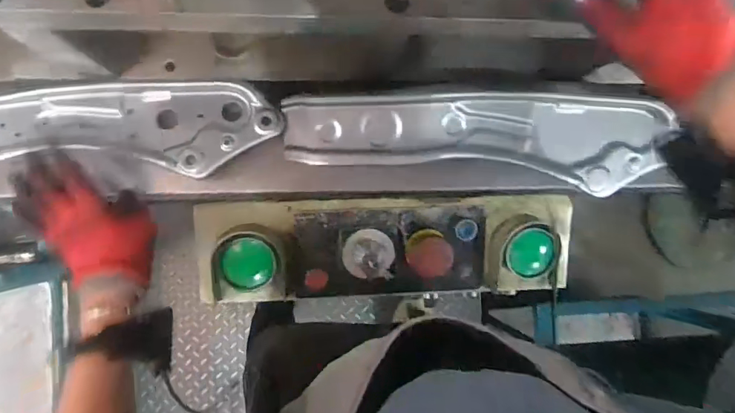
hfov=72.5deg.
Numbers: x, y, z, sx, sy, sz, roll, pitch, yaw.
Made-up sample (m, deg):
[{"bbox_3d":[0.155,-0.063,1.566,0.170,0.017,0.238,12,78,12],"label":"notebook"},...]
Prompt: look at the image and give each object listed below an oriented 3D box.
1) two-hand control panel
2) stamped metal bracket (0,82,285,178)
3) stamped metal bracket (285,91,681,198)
[{"bbox_3d":[0.033,0.058,0.679,0.495,0.087,0.145,0,89,-6],"label":"two-hand control panel"},{"bbox_3d":[-0.321,-0.090,0.590,0.431,0.046,0.110,-1,89,-6],"label":"stamped metal bracket"},{"bbox_3d":[0.126,-0.075,0.578,0.433,0.047,0.109,1,89,-6],"label":"stamped metal bracket"}]

